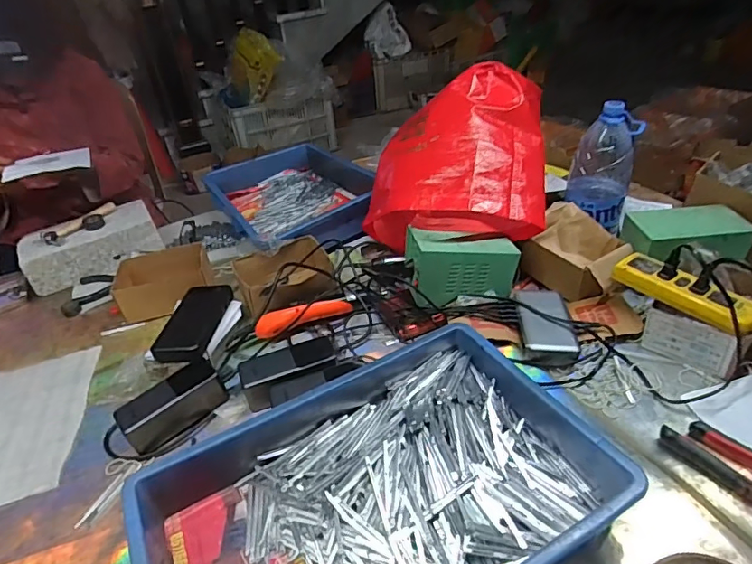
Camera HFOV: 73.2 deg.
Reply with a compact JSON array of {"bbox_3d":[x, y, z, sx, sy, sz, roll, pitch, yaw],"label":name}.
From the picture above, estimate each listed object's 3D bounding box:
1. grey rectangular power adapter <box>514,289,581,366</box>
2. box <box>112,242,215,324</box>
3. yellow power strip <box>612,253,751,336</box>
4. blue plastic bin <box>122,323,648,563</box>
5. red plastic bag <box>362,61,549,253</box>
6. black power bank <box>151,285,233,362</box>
[{"bbox_3d":[0.247,0.059,0.740,0.072,0.025,0.129,-3,35,6],"label":"grey rectangular power adapter"},{"bbox_3d":[-0.382,0.002,0.909,0.163,0.081,0.113,-10,35,-7],"label":"box"},{"bbox_3d":[0.422,0.011,0.691,0.064,0.032,0.182,-27,40,-26],"label":"yellow power strip"},{"bbox_3d":[-0.002,0.227,0.516,0.435,0.086,0.299,-23,38,-21],"label":"blue plastic bin"},{"bbox_3d":[0.144,-0.201,0.855,0.327,0.207,0.248,-10,35,-5],"label":"red plastic bag"},{"bbox_3d":[-0.277,0.058,0.771,0.070,0.021,0.157,1,39,6],"label":"black power bank"}]

